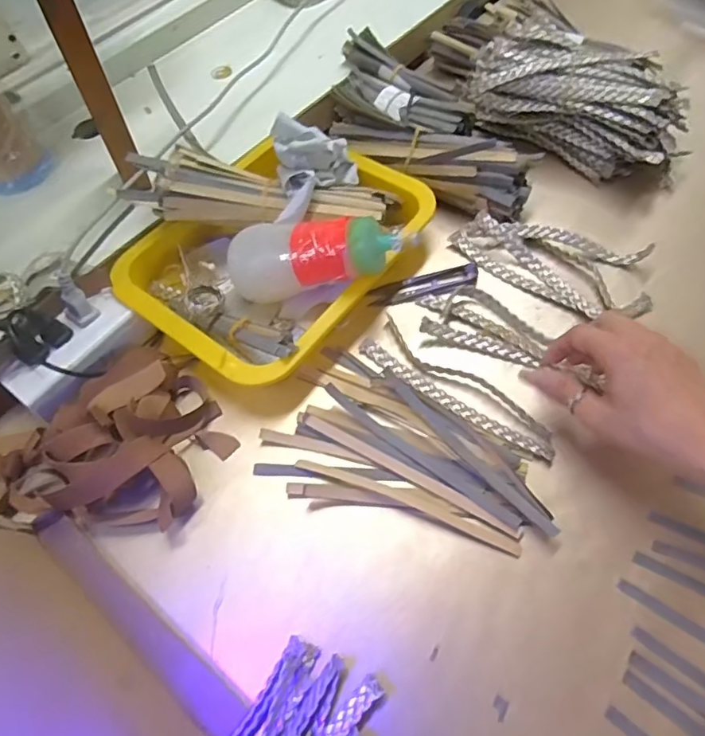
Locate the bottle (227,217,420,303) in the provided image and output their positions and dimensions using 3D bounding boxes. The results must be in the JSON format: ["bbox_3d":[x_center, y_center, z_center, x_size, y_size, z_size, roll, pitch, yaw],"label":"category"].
[{"bbox_3d":[-0.025,-0.091,0.455,0.158,0.055,0.054,-5,60,19],"label":"bottle"}]

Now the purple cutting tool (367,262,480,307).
[{"bbox_3d":[0.063,-0.074,0.499,0.096,0.012,0.023,-12,62,-5],"label":"purple cutting tool"}]

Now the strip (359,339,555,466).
[{"bbox_3d":[0.078,0.026,0.445,0.174,0.012,0.017,34,68,18],"label":"strip"}]

